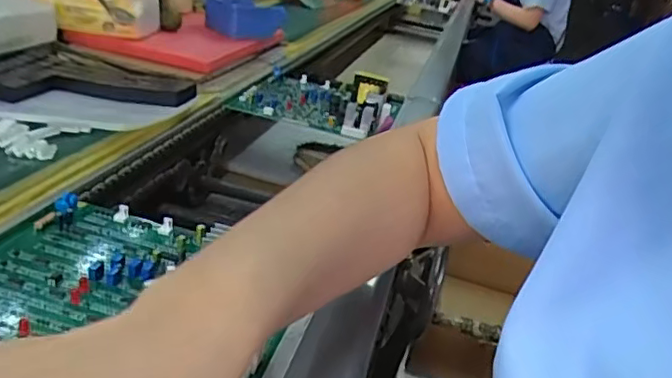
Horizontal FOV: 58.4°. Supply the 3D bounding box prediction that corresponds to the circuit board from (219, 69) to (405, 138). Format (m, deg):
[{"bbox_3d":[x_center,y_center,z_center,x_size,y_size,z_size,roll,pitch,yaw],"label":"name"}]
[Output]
[{"bbox_3d":[-0.016,-0.123,0.738,0.183,0.046,0.172,16,25,9],"label":"circuit board"}]

